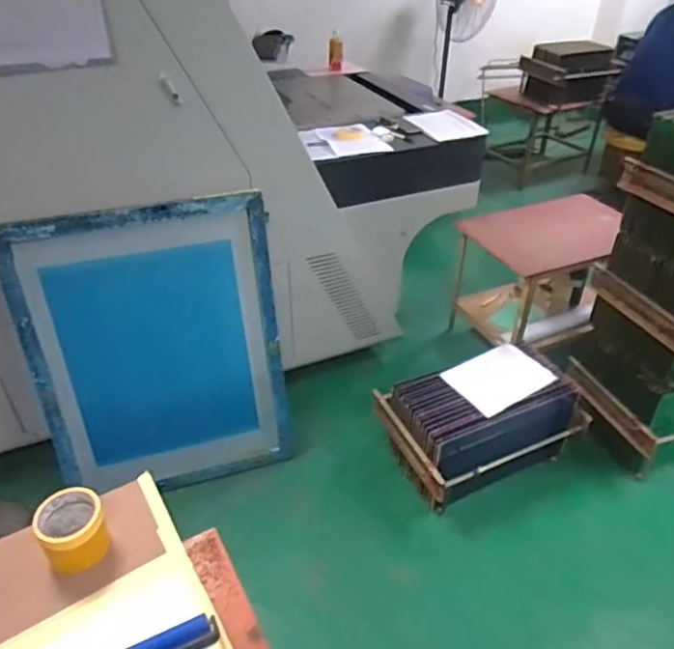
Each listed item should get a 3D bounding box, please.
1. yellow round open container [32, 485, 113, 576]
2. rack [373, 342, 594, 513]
[{"bbox_3d":[-0.390,0.302,0.851,0.091,0.071,0.094,0,37,0],"label":"yellow round open container"},{"bbox_3d":[0.457,0.314,1.917,0.556,0.334,0.401,-16,40,-20],"label":"rack"}]

